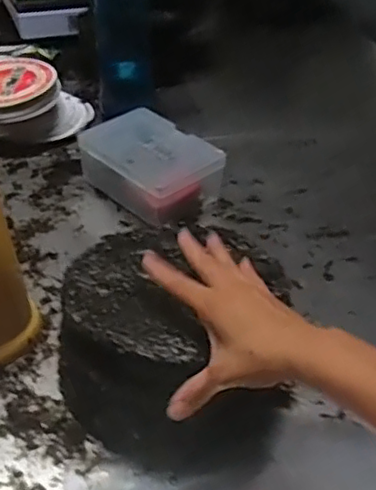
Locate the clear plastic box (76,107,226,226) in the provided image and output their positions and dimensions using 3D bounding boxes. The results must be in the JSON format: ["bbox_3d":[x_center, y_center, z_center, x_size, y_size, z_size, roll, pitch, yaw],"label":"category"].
[{"bbox_3d":[-0.058,-0.111,0.848,0.185,0.077,0.136,31,46,30],"label":"clear plastic box"}]

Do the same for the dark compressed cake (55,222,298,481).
[{"bbox_3d":[-0.013,0.089,0.568,0.213,0.116,0.199,13,39,11],"label":"dark compressed cake"}]

